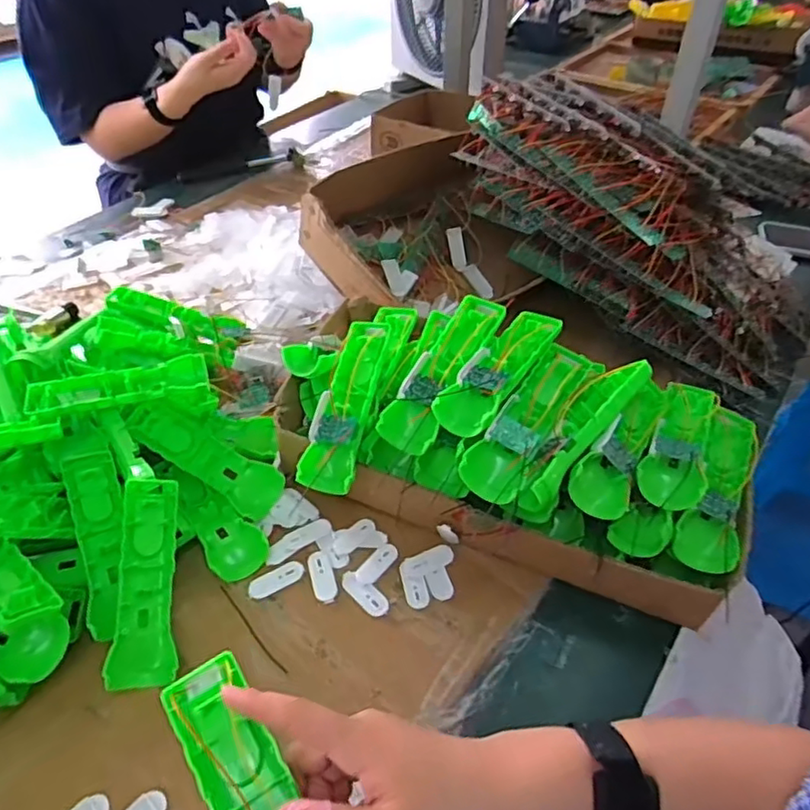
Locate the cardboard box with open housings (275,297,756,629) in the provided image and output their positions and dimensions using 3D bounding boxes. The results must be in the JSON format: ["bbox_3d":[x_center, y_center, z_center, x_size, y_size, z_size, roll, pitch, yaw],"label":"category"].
[{"bbox_3d":[0.093,0.023,0.573,0.431,0.149,0.222,13,46,15],"label":"cardboard box with open housings"}]

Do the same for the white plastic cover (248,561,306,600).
[{"bbox_3d":[-0.114,0.155,0.540,0.050,0.004,0.021,-20,47,-19],"label":"white plastic cover"}]

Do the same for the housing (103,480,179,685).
[{"bbox_3d":[-0.210,0.140,0.496,0.042,0.024,0.162,-4,68,-4],"label":"housing"}]

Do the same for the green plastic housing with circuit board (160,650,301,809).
[{"bbox_3d":[-0.073,0.206,0.310,0.045,0.018,0.160,-29,63,-26],"label":"green plastic housing with circuit board"}]

